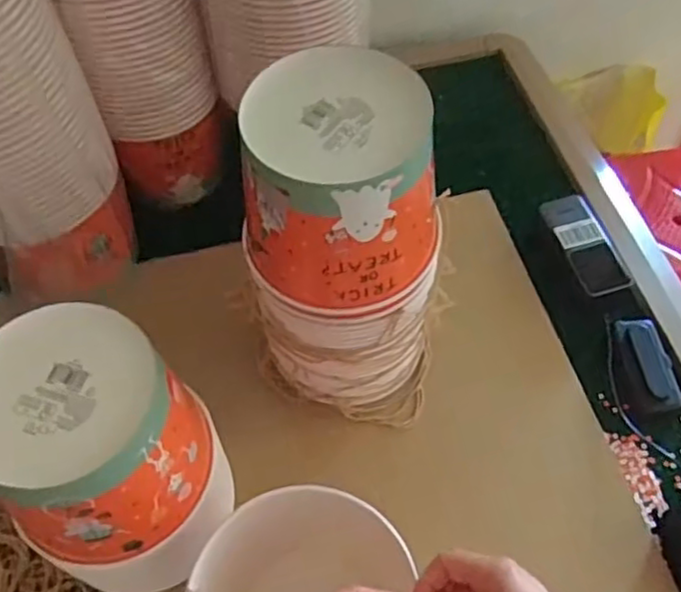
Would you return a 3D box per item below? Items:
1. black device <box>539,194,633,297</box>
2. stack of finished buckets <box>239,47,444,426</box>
[{"bbox_3d":[0.274,-0.059,0.740,0.071,0.017,0.127,-11,62,-18],"label":"black device"},{"bbox_3d":[0.009,-0.026,0.574,0.151,0.323,0.141,11,59,8],"label":"stack of finished buckets"}]

